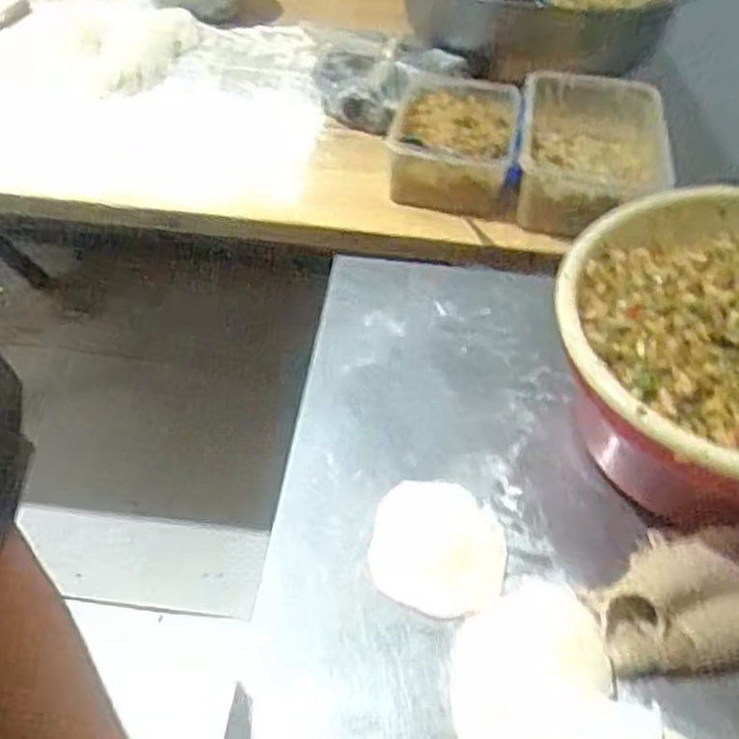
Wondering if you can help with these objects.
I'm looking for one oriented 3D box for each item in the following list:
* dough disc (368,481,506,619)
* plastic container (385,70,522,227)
[{"bbox_3d":[0.048,0.126,0.521,0.092,0.008,0.102,7,46,8],"label":"dough disc"},{"bbox_3d":[0.110,-0.305,0.972,0.165,0.089,0.238,8,46,4],"label":"plastic container"}]

